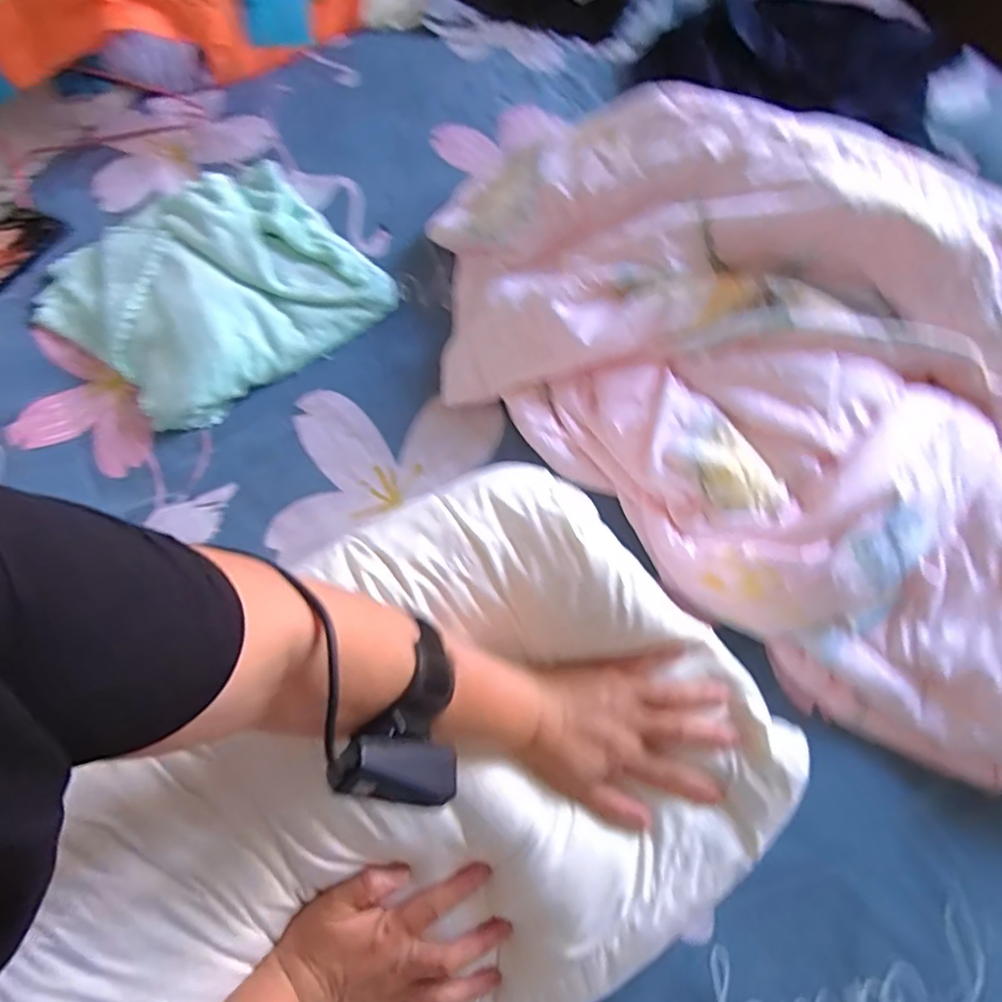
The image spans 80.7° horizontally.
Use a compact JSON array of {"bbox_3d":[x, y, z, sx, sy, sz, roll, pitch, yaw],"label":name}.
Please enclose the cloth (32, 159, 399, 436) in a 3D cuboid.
[{"bbox_3d":[-0.354,-0.257,0.707,0.335,0.049,0.305,-39,72,-11],"label":"cloth"}]

